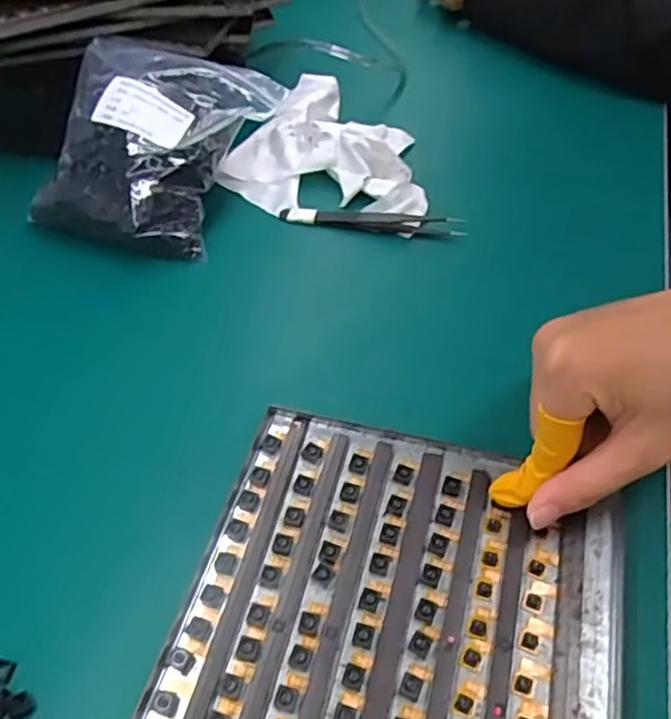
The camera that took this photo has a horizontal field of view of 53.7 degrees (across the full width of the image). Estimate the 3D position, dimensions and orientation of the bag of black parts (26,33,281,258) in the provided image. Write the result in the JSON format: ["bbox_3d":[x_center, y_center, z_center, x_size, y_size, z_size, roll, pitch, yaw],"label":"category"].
[{"bbox_3d":[-0.127,-0.155,0.465,0.130,0.069,0.154,16,52,14],"label":"bag of black parts"}]

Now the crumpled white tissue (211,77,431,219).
[{"bbox_3d":[-0.014,-0.177,0.506,0.142,0.030,0.194,-2,50,0],"label":"crumpled white tissue"}]

